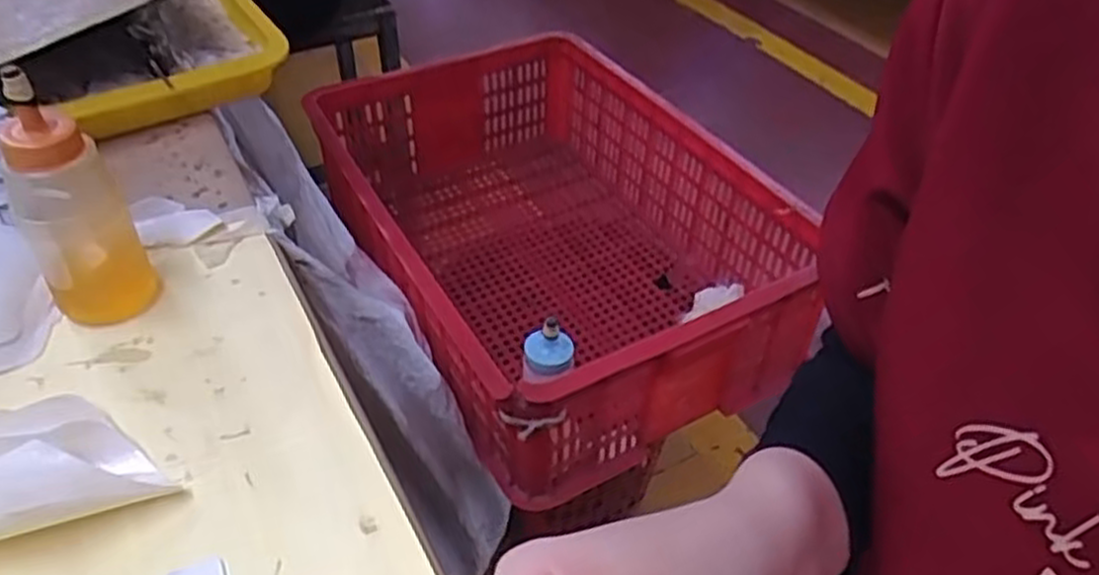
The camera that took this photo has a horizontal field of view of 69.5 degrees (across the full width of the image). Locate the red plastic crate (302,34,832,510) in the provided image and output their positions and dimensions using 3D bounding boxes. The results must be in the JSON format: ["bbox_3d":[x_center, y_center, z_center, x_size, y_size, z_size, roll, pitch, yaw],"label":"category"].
[{"bbox_3d":[-0.008,-0.076,1.009,0.427,0.204,0.618,-19,47,-23],"label":"red plastic crate"}]

